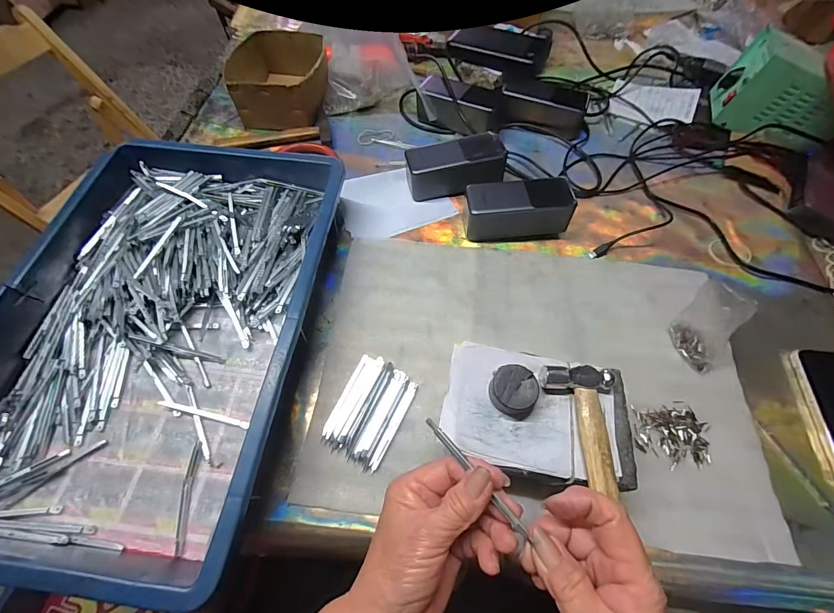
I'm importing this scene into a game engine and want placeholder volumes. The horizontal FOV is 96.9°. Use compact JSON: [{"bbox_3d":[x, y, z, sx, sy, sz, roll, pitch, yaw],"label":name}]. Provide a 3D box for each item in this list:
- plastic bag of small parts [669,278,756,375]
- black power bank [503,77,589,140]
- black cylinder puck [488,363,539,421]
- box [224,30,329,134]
[{"bbox_3d":[0.298,0.020,0.387,0.027,0.097,0.053,-14,41,-10],"label":"plastic bag of small parts"},{"bbox_3d":[0.195,-0.309,0.573,0.130,0.054,0.064,11,62,3],"label":"black power bank"},{"bbox_3d":[0.081,0.072,0.314,0.038,0.021,0.039,0,62,-1],"label":"black cylinder puck"},{"bbox_3d":[-0.207,-0.352,0.581,0.124,0.070,0.157,1,62,-2],"label":"box"}]

